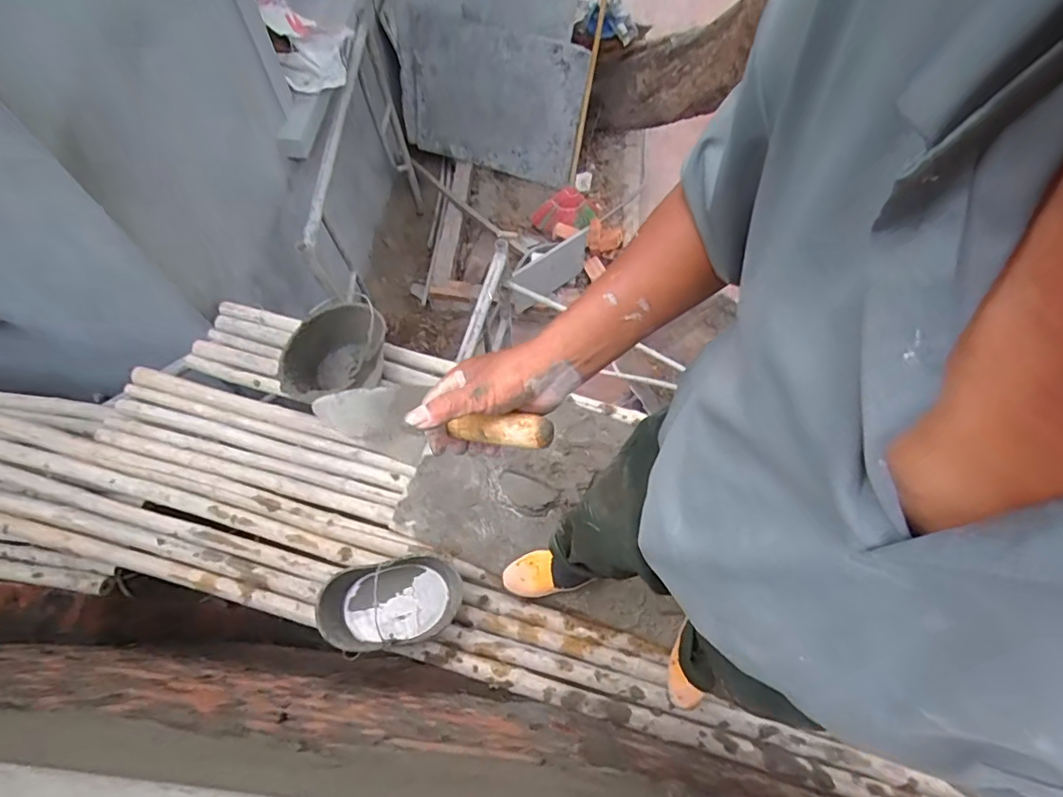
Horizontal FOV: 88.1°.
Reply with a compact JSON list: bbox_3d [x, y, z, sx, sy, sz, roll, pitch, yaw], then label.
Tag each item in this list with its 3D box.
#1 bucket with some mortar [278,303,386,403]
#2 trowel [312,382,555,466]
[{"bbox_3d":[-0.518,-0.102,1.479,0.270,0.190,0.239,-16,67,-10],"label":"bucket with some mortar"},{"bbox_3d":[-0.111,0.019,0.561,0.318,0.062,0.074,2,57,44],"label":"trowel"}]

